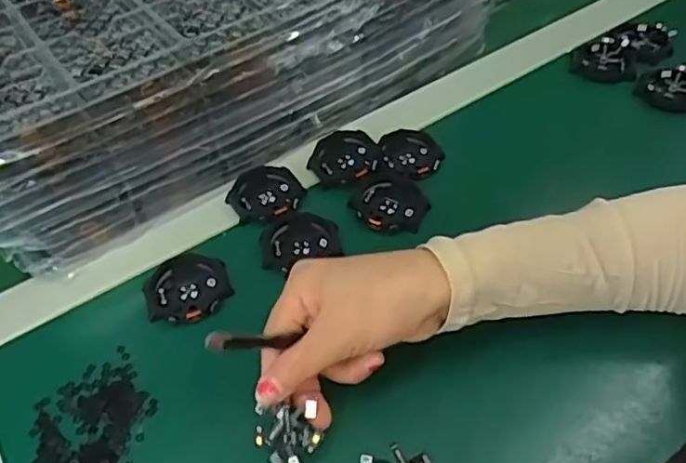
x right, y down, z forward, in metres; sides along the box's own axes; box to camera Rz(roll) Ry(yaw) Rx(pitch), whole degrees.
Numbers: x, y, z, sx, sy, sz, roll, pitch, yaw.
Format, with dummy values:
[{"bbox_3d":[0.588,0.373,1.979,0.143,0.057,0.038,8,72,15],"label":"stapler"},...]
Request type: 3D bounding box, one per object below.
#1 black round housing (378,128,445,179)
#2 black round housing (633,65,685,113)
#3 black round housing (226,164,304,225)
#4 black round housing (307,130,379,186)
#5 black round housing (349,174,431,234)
[{"bbox_3d":[0.050,-0.060,0.460,0.052,0.013,0.045,29,57,24],"label":"black round housing"},{"bbox_3d":[0.282,-0.123,0.505,0.054,0.020,0.041,27,56,22],"label":"black round housing"},{"bbox_3d":[-0.056,-0.027,0.436,0.053,0.012,0.049,-1,50,1],"label":"black round housing"},{"bbox_3d":[0.002,-0.056,0.453,0.049,0.012,0.048,-1,50,1],"label":"black round housing"},{"bbox_3d":[0.034,-0.019,0.429,0.048,0.009,0.051,-1,50,1],"label":"black round housing"}]

